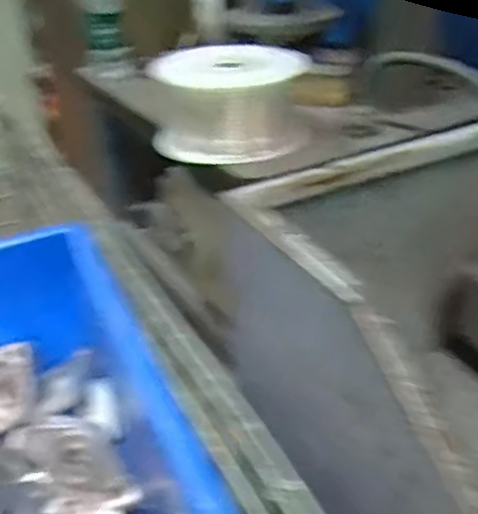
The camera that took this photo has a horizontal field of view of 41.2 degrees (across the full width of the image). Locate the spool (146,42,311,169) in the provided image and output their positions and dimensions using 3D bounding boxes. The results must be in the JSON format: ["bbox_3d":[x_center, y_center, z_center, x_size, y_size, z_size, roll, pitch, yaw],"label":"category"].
[{"bbox_3d":[-0.017,-0.339,1.372,0.330,0.192,0.376,4,31,11],"label":"spool"}]

